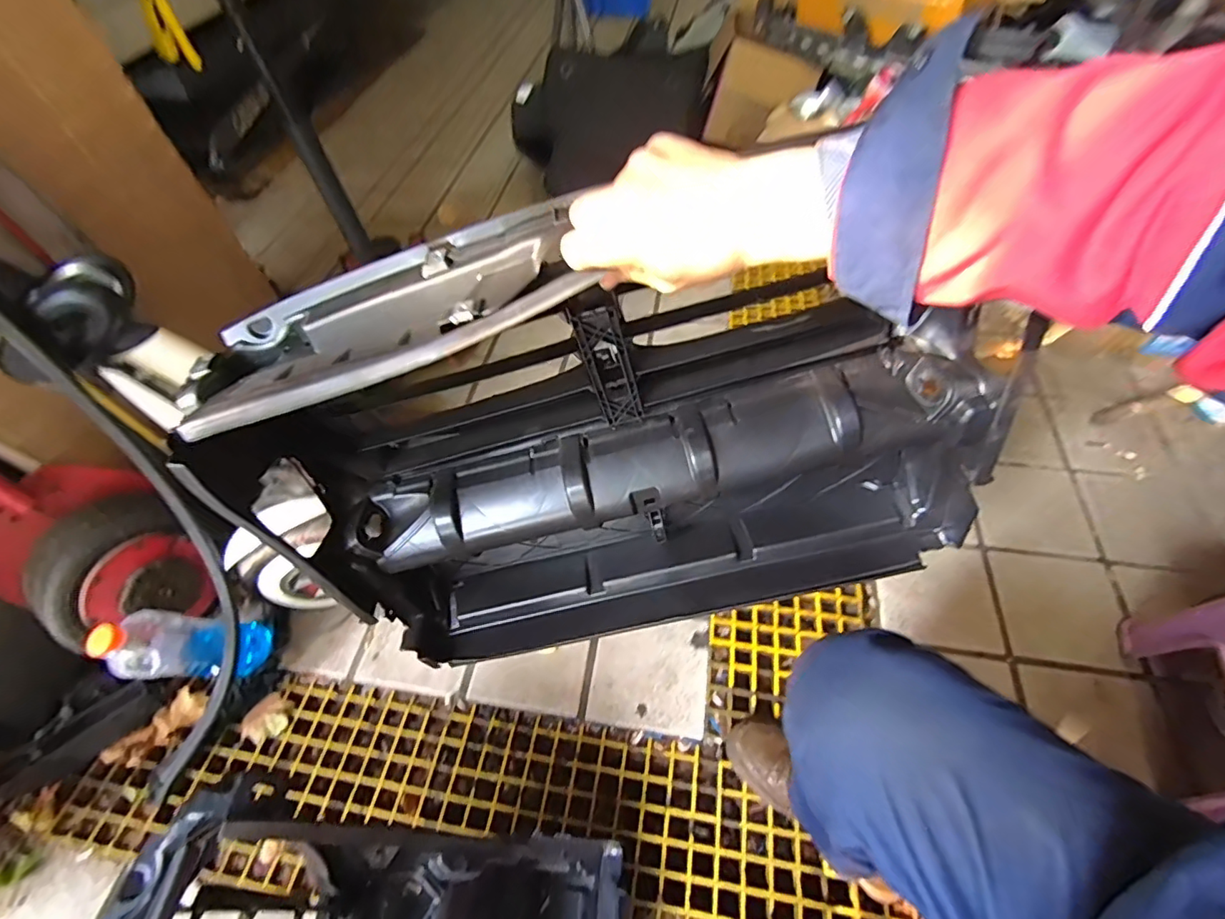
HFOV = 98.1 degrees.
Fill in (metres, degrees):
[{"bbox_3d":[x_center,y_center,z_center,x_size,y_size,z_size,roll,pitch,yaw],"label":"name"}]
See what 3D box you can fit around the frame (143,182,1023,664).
[{"bbox_3d":[0.039,-0.012,0.677,0.809,0.555,0.233,-10,54,-2],"label":"frame"}]

